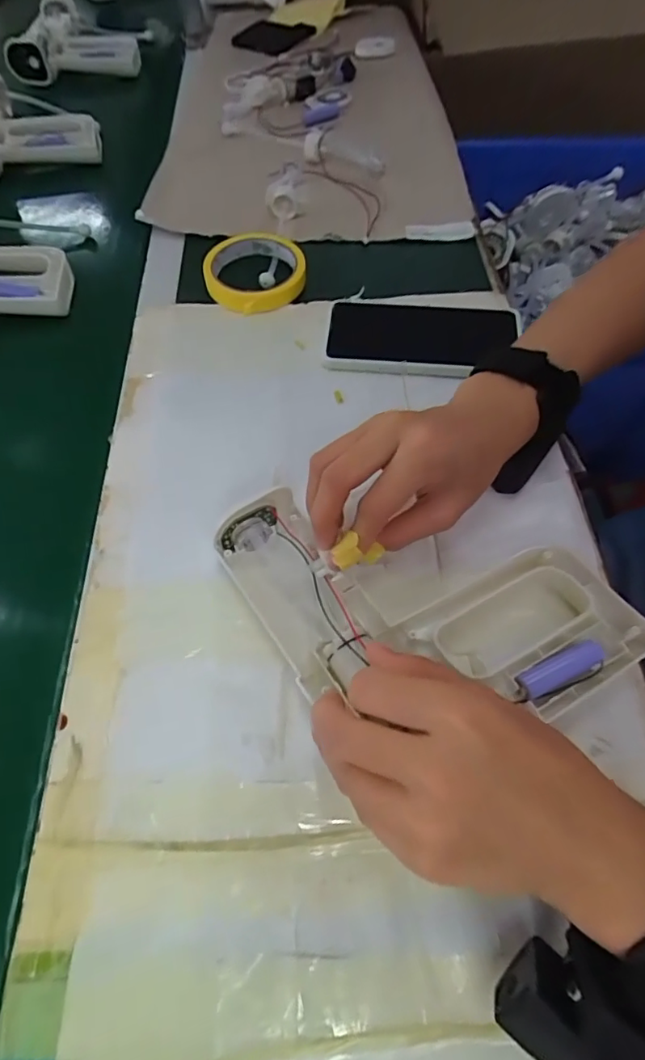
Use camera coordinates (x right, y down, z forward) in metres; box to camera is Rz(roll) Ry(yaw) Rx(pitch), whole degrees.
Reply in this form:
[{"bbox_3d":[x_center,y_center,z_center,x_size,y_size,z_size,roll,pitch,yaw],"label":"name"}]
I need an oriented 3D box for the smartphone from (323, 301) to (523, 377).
[{"bbox_3d":[0.085,-0.163,0.445,0.159,0.008,0.084,4,62,6],"label":"smartphone"}]

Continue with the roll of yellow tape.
[{"bbox_3d":[-0.062,-0.237,0.490,0.089,0.025,0.086,-2,62,3],"label":"roll of yellow tape"}]

